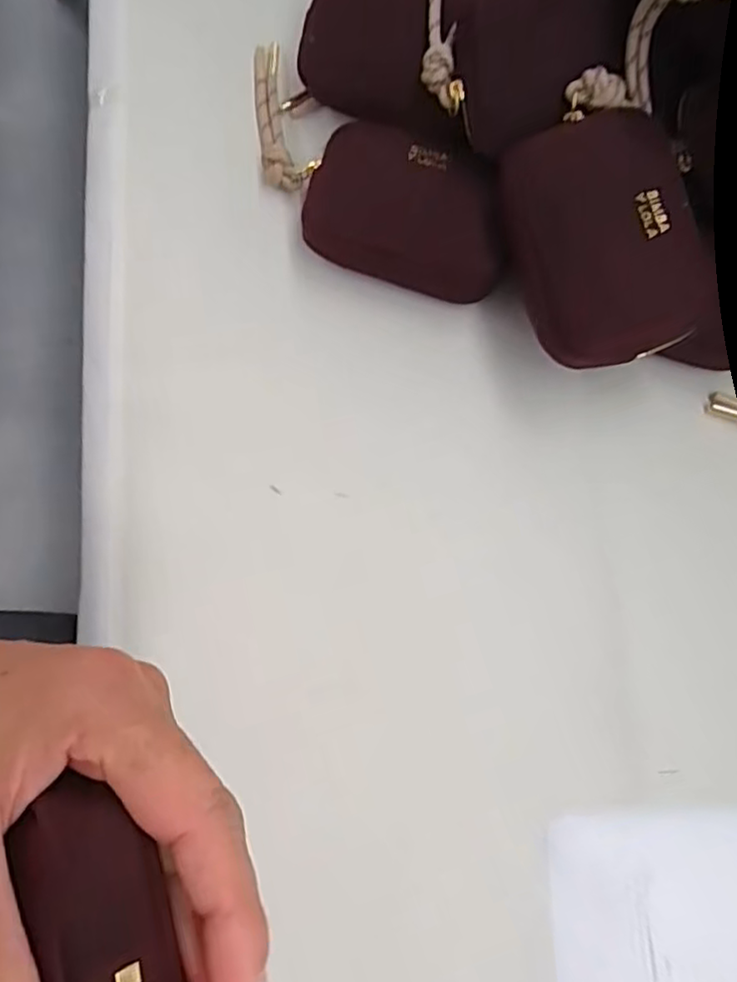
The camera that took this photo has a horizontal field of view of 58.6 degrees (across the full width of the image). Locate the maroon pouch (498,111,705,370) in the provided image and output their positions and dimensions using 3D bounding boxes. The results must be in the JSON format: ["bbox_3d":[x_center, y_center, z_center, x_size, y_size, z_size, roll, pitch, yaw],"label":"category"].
[{"bbox_3d":[0.112,-0.120,0.314,0.073,0.035,0.109,-15,80,-4],"label":"maroon pouch"}]

